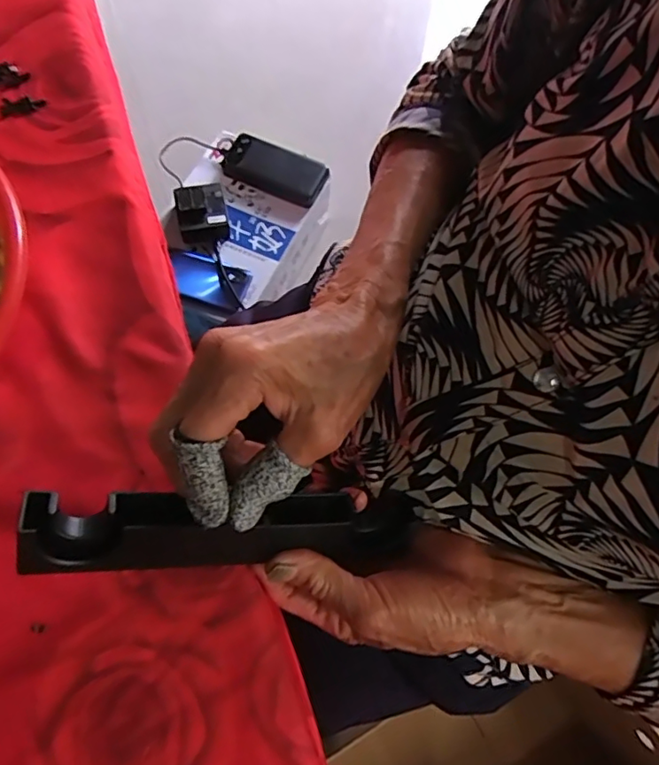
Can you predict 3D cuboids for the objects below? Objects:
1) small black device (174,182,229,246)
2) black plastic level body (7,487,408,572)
[{"bbox_3d":[-0.185,-0.247,0.800,0.067,0.033,0.079,-12,70,-7],"label":"small black device"},{"bbox_3d":[-0.046,0.071,0.279,0.192,0.026,0.035,3,69,-24],"label":"black plastic level body"}]

